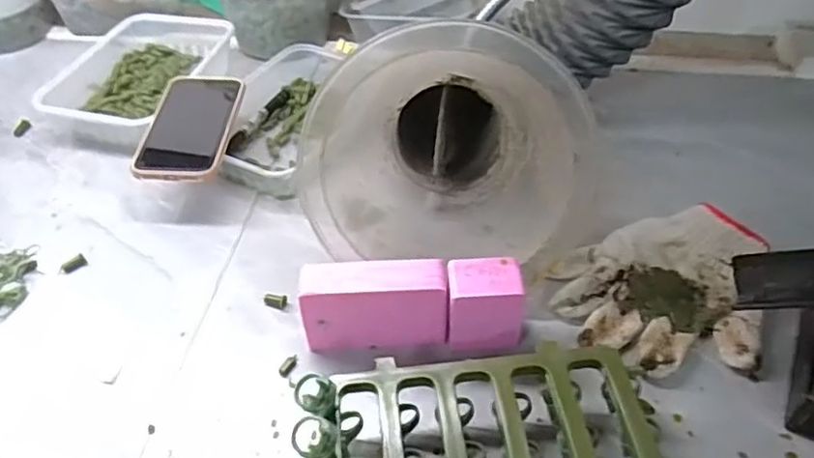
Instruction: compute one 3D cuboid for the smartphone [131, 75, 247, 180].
[{"bbox_3d":[-0.209,-0.103,0.637,0.079,0.011,0.145,3,50,1],"label":"smartphone"}]

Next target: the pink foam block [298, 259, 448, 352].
[{"bbox_3d":[-0.024,0.060,0.500,0.106,0.075,0.032,-2,43,-1],"label":"pink foam block"}]

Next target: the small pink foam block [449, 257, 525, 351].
[{"bbox_3d":[0.058,0.055,0.493,0.053,0.056,0.038,-2,43,-1],"label":"small pink foam block"}]

